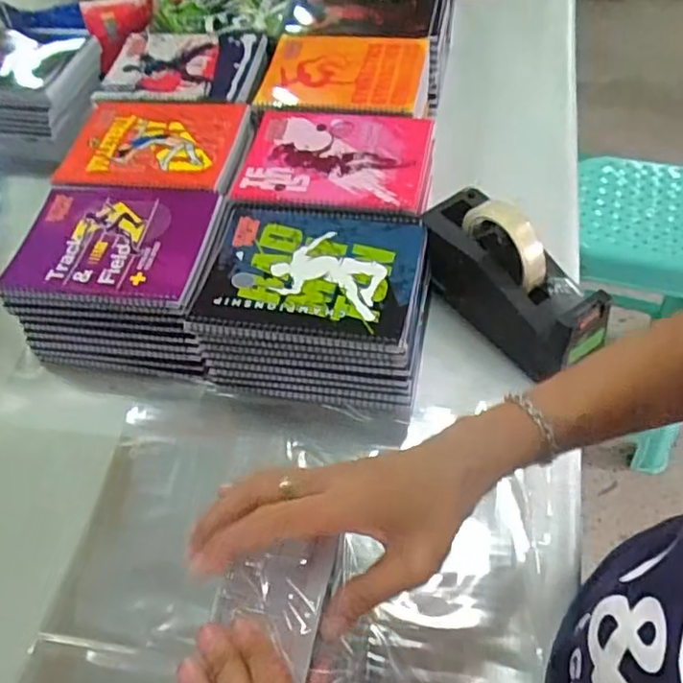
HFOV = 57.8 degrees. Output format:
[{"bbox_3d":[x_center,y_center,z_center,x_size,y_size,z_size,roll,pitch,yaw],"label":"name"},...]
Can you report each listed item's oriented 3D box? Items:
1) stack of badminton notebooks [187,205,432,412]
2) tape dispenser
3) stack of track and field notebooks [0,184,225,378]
[{"bbox_3d":[-0.024,-0.042,0.618,0.206,0.093,0.173,7,55,12],"label":"stack of badminton notebooks"},{"bbox_3d":[0.150,-0.064,0.606,0.091,0.099,0.190,-33,57,-16],"label":"tape dispenser"},{"bbox_3d":[-0.232,-0.068,0.671,0.202,0.102,0.181,4,55,10],"label":"stack of track and field notebooks"}]

